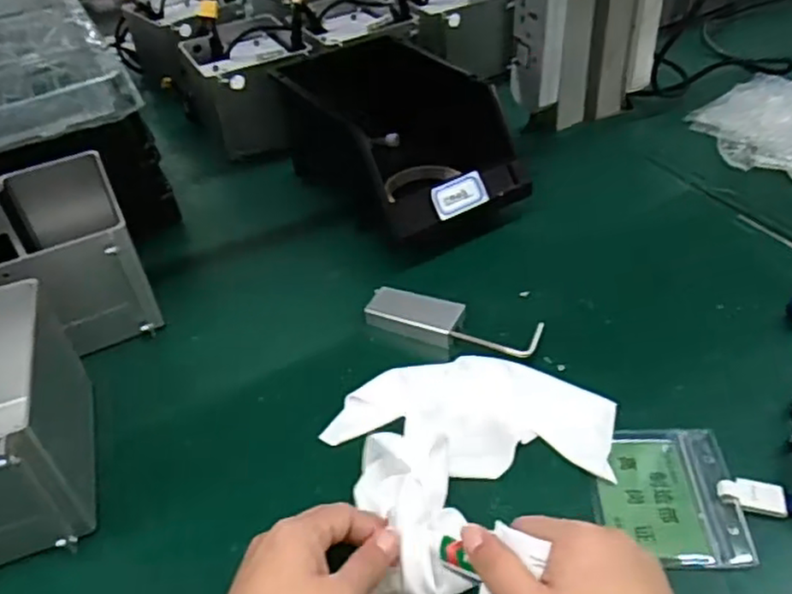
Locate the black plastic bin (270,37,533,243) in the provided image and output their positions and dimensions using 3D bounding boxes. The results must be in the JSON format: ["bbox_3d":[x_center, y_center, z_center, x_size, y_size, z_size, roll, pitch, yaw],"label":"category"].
[{"bbox_3d":[-0.003,-0.156,0.687,0.152,0.112,0.257,-26,44,-21],"label":"black plastic bin"}]

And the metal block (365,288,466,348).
[{"bbox_3d":[0.014,0.016,0.566,0.078,0.019,0.038,15,45,23],"label":"metal block"}]

